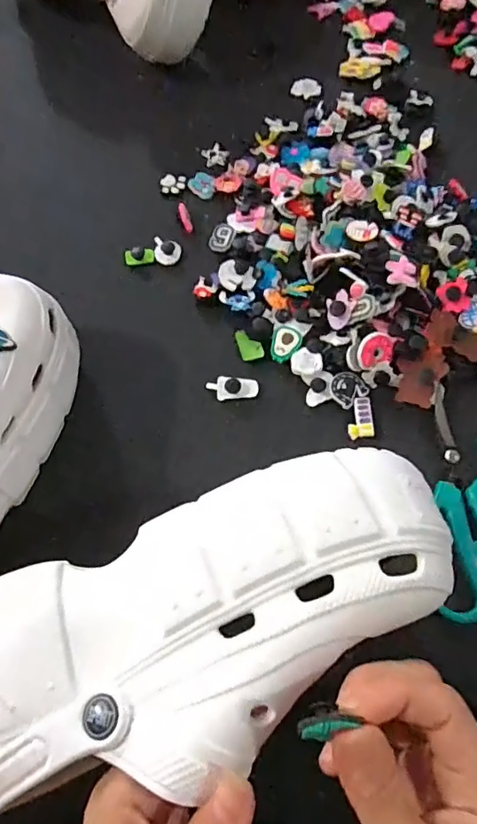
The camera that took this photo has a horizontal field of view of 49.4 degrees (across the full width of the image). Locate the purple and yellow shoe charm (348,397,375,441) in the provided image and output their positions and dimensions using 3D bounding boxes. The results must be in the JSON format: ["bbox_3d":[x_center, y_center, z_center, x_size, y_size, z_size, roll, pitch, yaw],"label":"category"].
[{"bbox_3d":[0.084,0.004,0.359,0.017,0.004,0.030,-2,65,-1],"label":"purple and yellow shoe charm"}]

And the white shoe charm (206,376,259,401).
[{"bbox_3d":[-0.004,-0.017,0.371,0.036,0.008,0.017,7,66,3],"label":"white shoe charm"}]

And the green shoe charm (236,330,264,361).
[{"bbox_3d":[0.008,-0.051,0.387,0.017,0.004,0.026,-12,66,-6],"label":"green shoe charm"}]

